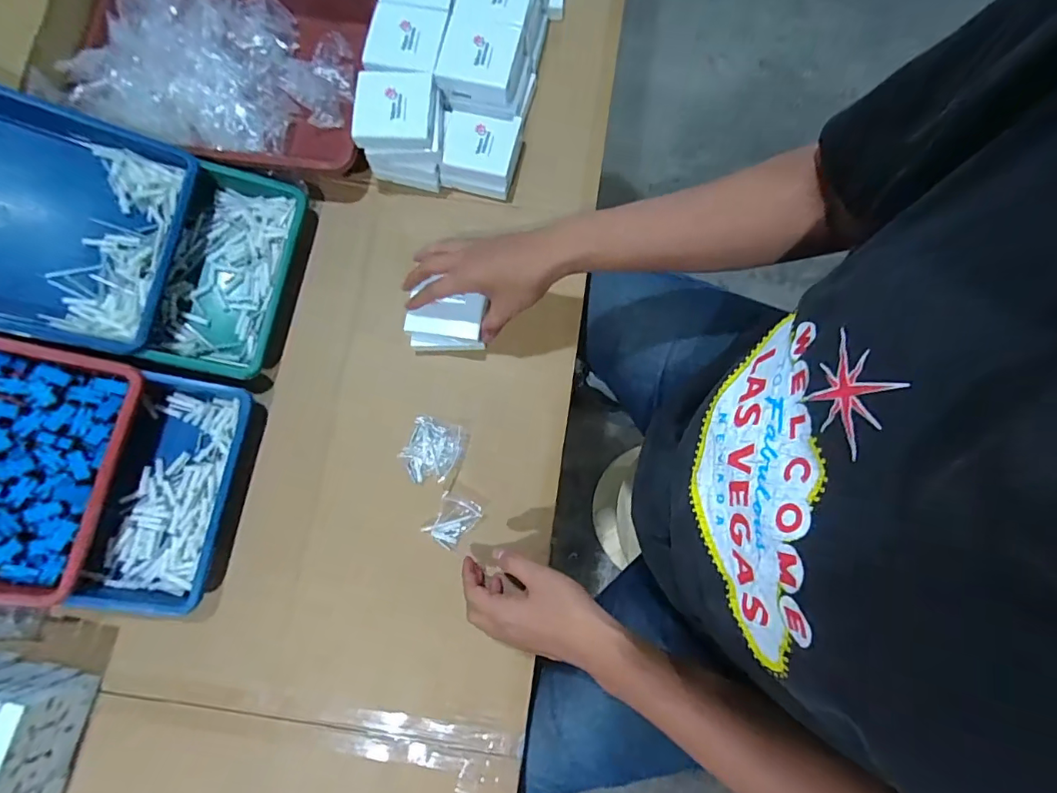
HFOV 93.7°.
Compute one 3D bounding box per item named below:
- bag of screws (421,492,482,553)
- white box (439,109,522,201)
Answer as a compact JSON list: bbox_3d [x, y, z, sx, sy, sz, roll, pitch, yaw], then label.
[{"bbox_3d":[-0.085,0.135,0.544,0.044,0.022,0.056,38,80,6],"label":"bag of screws"},{"bbox_3d":[-0.059,-0.306,0.622,0.094,0.044,0.091,9,78,1],"label":"white box"}]

